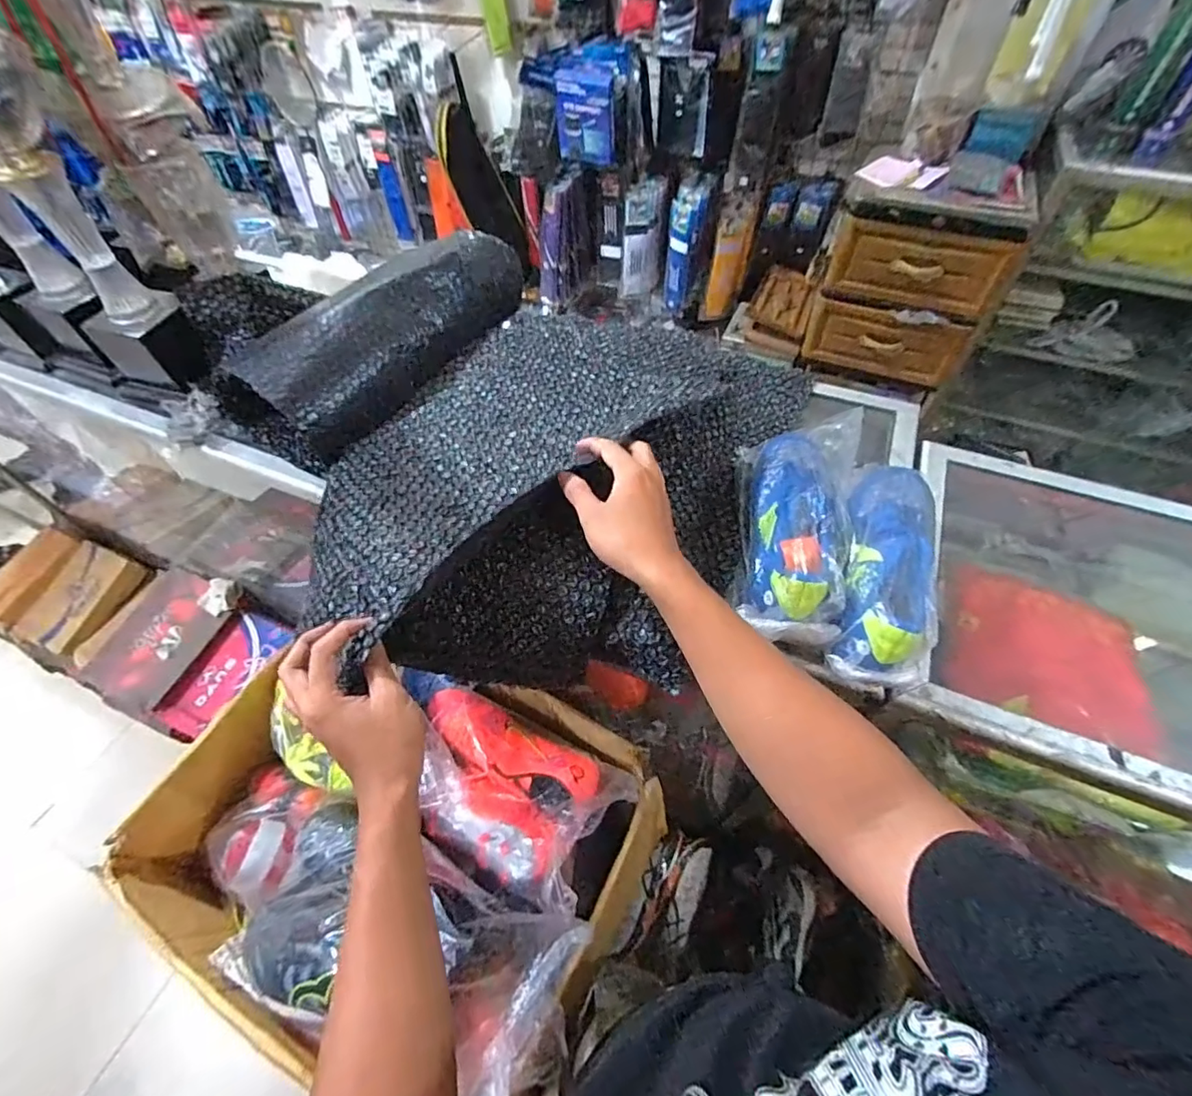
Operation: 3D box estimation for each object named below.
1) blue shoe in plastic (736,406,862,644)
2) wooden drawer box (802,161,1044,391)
[{"bbox_3d":[0.213,-0.030,0.544,0.110,0.095,0.276,7,55,6],"label":"blue shoe in plastic"},{"bbox_3d":[0.900,-0.782,1.541,0.432,0.480,0.333,22,58,16],"label":"wooden drawer box"}]

